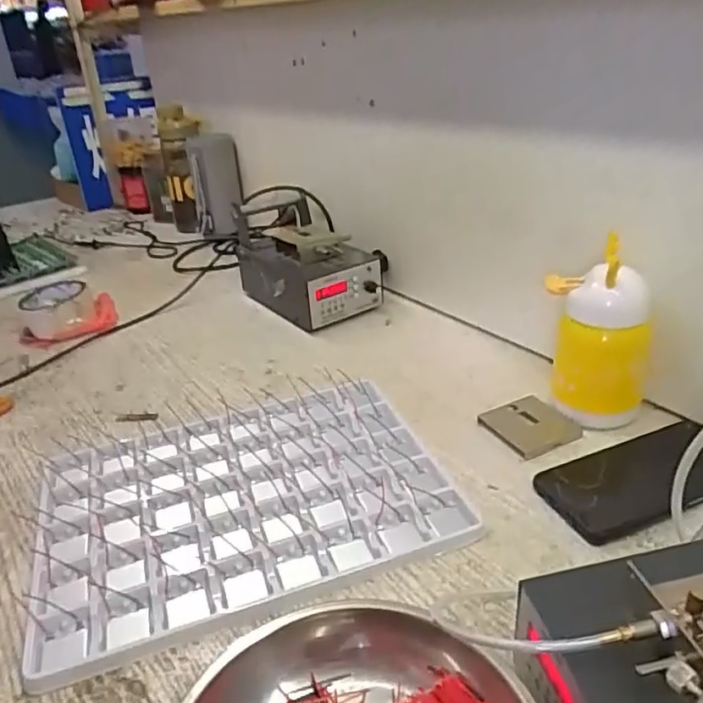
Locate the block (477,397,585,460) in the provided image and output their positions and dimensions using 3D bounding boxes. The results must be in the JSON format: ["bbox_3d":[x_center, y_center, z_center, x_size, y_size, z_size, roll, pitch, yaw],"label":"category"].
[{"bbox_3d":[0.161,0.067,0.564,0.070,0.007,0.067,-16,31,-19],"label":"block"}]

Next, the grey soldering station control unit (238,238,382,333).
[{"bbox_3d":[-0.062,-0.102,0.835,0.115,0.078,0.190,-22,34,-28],"label":"grey soldering station control unit"}]

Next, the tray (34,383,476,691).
[{"bbox_3d":[-0.086,0.116,0.504,0.308,0.016,0.236,-14,30,-16],"label":"tray"}]

